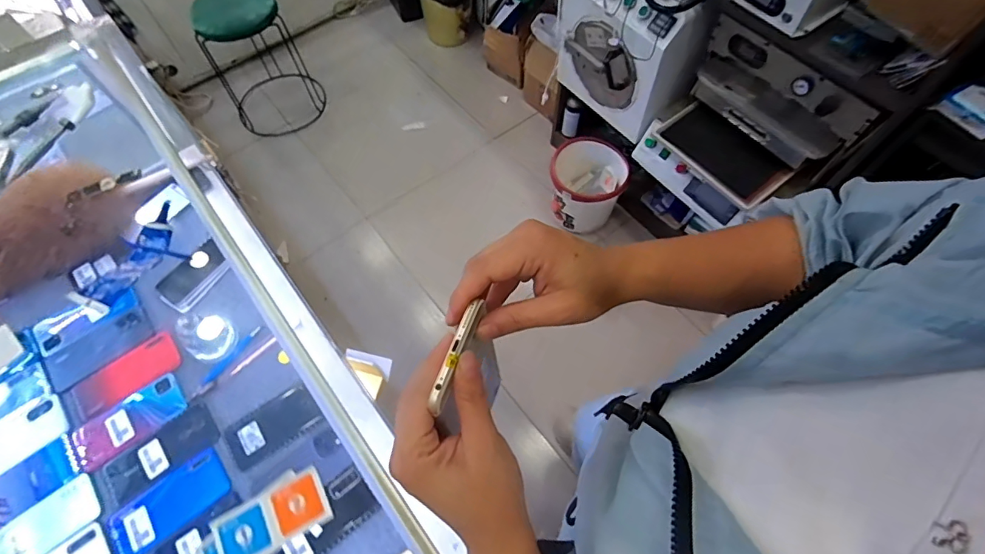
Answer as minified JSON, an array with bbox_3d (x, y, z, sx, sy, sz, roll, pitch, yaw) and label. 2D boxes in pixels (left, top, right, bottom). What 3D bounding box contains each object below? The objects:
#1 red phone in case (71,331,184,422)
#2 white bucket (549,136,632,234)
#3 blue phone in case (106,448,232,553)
[{"bbox_3d":[-0.597,0.158,0.768,0.161,0.007,0.072,-38,69,-17],"label":"red phone in case"},{"bbox_3d":[0.306,-0.302,1.573,0.241,0.211,0.242,0,63,0],"label":"white bucket"},{"bbox_3d":[-0.468,0.330,0.686,0.158,0.007,0.082,-37,69,-17],"label":"blue phone in case"}]

